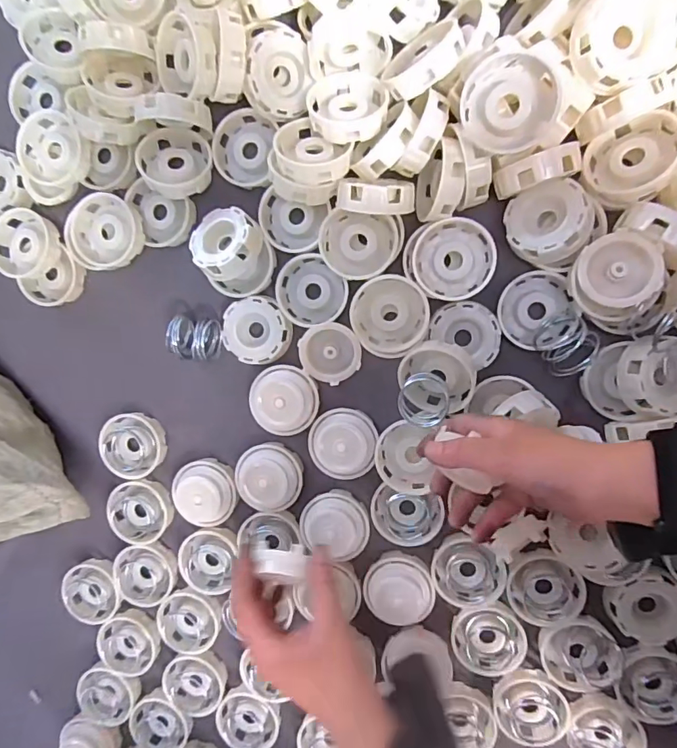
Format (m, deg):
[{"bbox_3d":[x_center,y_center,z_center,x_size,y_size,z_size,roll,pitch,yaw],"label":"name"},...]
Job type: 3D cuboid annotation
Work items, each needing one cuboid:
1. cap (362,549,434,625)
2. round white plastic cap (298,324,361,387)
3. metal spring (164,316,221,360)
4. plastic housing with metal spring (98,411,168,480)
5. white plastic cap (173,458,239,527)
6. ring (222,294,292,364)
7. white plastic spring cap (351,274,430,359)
[{"bbox_3d":[0.056,0.197,0.429,0.060,0.024,0.053,22,99,0],"label":"cap"},{"bbox_3d":[-0.007,-0.019,0.427,0.052,0.016,0.053,1,99,3],"label":"round white plastic cap"},{"bbox_3d":[-0.132,-0.034,0.447,0.042,0.048,0.037,9,99,2],"label":"metal spring"},{"bbox_3d":[-0.205,0.071,0.480,0.061,0.034,0.063,1,99,3],"label":"plastic housing with metal spring"},{"bbox_3d":[-0.130,0.114,0.458,0.063,0.037,0.061,1,99,3],"label":"white plastic cap"},{"bbox_3d":[-0.075,-0.040,0.438,0.060,0.016,0.062,1,99,3],"label":"ring"},{"bbox_3d":[0.042,-0.047,0.389,0.060,0.025,0.065,1,99,3],"label":"white plastic spring cap"}]

